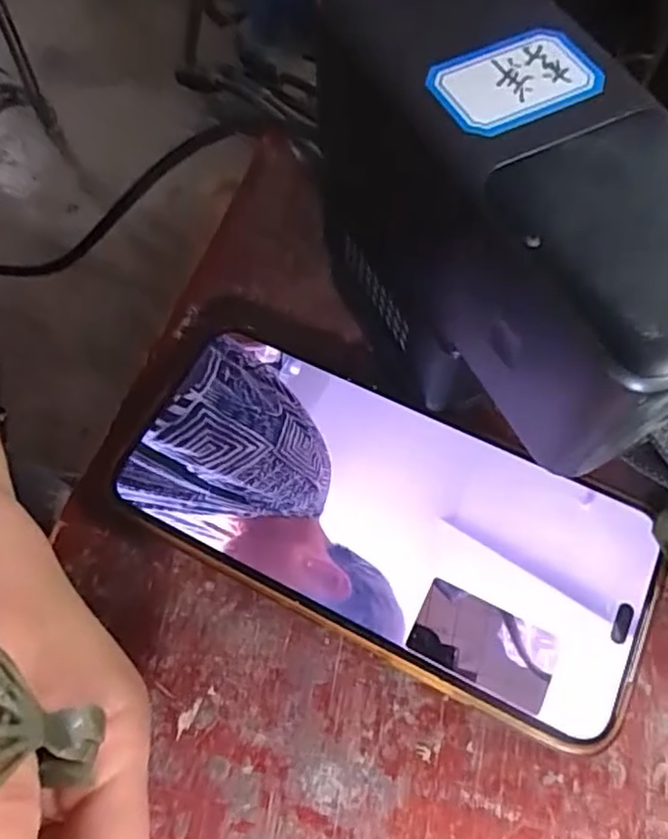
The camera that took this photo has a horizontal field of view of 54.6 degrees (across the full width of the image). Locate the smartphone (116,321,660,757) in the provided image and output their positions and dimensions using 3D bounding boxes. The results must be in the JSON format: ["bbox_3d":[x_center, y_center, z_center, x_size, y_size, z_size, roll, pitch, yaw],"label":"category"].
[{"bbox_3d":[0.014,0.029,0.198,0.156,0.013,0.073,26,67,11],"label":"smartphone"}]

